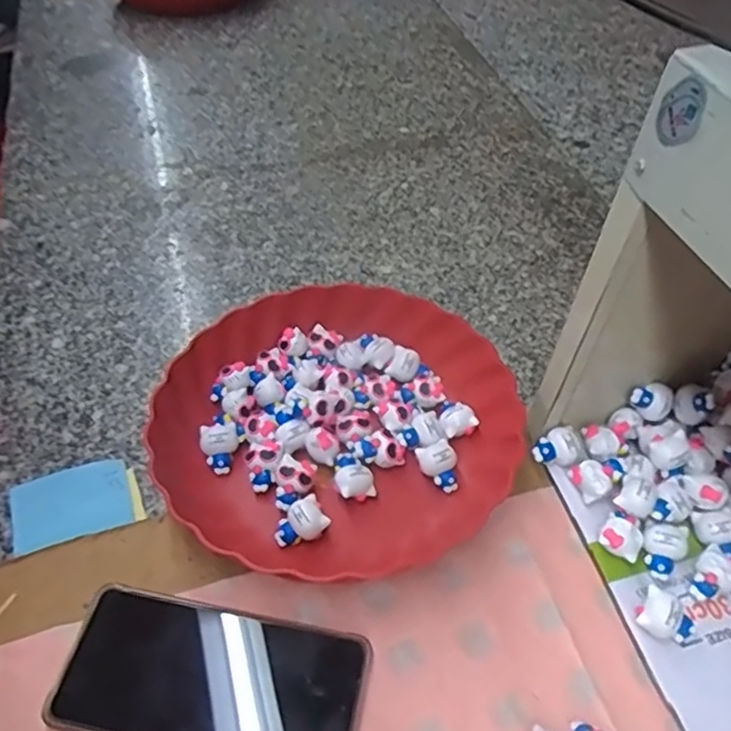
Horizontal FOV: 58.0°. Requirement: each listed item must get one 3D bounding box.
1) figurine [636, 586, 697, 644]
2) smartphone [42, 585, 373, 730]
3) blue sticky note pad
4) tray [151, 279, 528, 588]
[{"bbox_3d":[0.173,0.148,0.381,0.030,0.023,0.024,34,58,24],"label":"figurine"},{"bbox_3d":[-0.085,0.176,0.369,0.167,0.016,0.079,9,51,6],"label":"smartphone"},{"bbox_3d":[-0.197,0.094,0.450,0.080,0.012,0.056,-18,53,-15],"label":"blue sticky note pad"},{"bbox_3d":[-0.020,0.036,0.472,0.240,0.040,0.225,-9,52,-8],"label":"tray"}]

